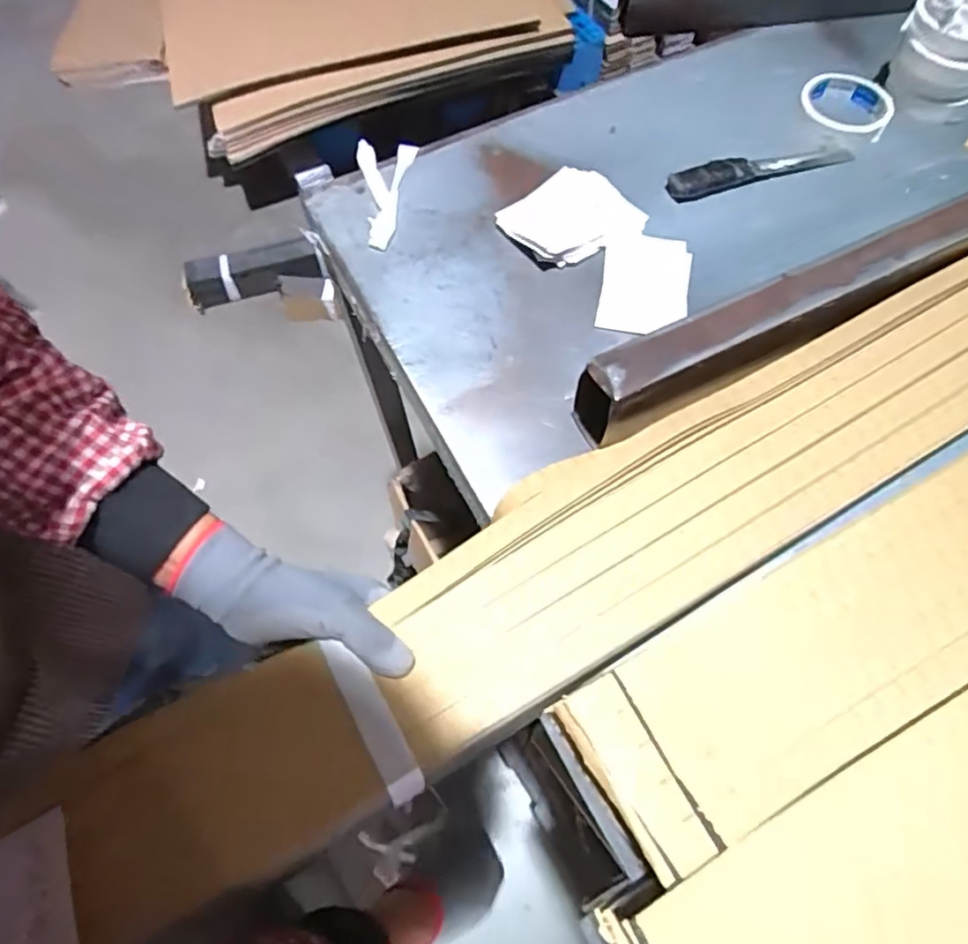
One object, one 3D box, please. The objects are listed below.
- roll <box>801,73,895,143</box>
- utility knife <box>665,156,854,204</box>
[{"bbox_3d":[0.405,-0.410,0.690,0.097,0.020,0.099,-1,64,1],"label":"roll"},{"bbox_3d":[0.284,-0.311,0.631,0.193,0.016,0.032,-14,64,-5],"label":"utility knife"}]

